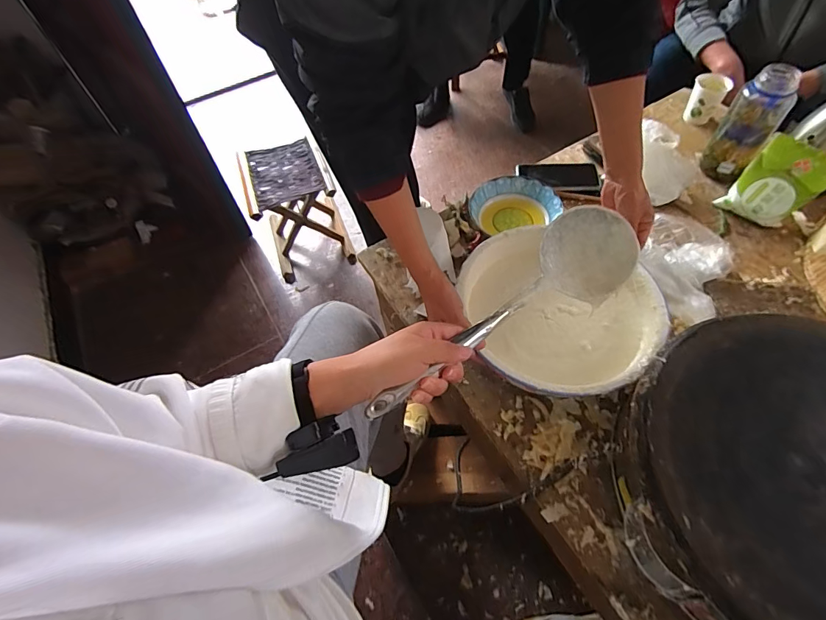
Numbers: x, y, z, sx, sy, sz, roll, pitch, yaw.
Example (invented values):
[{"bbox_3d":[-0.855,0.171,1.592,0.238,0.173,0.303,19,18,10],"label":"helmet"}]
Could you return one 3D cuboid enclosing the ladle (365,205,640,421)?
[{"bbox_3d":[0.105,-0.004,0.454,0.371,0.069,0.101,-31,59,-24],"label":"ladle"}]

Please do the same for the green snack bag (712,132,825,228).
[{"bbox_3d":[0.638,-0.218,0.732,0.051,0.130,0.120,-38,61,-19],"label":"green snack bag"}]

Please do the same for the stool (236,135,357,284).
[{"bbox_3d":[-0.367,-0.318,1.358,0.245,0.329,0.266,-19,57,-8],"label":"stool"}]

